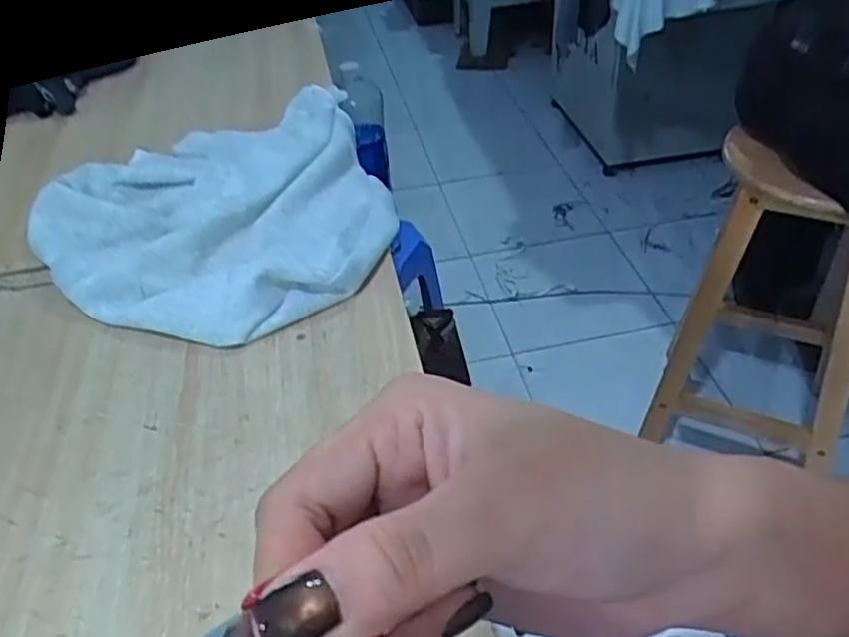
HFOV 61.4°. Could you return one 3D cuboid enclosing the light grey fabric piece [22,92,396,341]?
[{"bbox_3d":[-0.186,-0.109,0.694,0.333,0.054,0.331,-2,42,2],"label":"light grey fabric piece"}]

